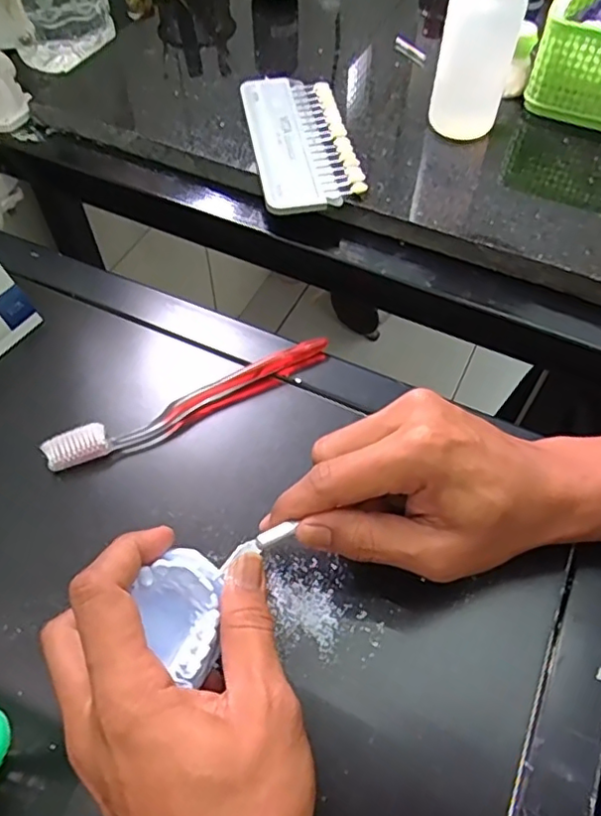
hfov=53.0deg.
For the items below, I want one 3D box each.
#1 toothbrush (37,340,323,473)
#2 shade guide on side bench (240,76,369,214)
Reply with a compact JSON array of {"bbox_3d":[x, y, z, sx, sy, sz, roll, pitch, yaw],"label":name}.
[{"bbox_3d":[-0.068,-0.005,0.387,0.188,0.015,0.023,-24,60,-16],"label":"toothbrush"},{"bbox_3d":[-0.001,-0.191,0.427,0.067,0.010,0.146,-9,57,-7],"label":"shade guide on side bench"}]

